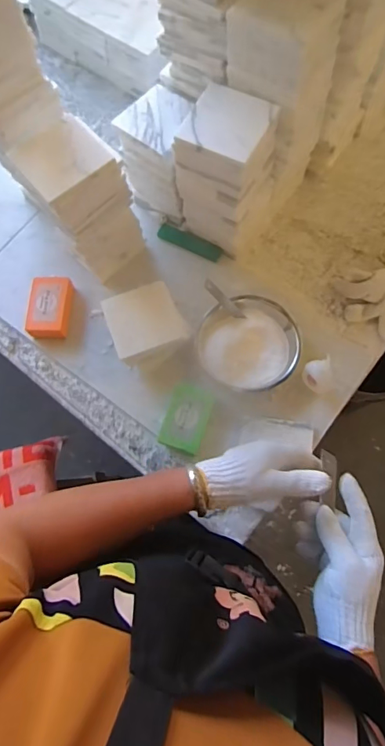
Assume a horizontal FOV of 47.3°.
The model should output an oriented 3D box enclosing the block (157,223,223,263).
[{"bbox_3d":[-0.005,-0.219,0.738,0.115,0.016,0.023,27,76,9],"label":"block"}]

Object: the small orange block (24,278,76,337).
[{"bbox_3d":[-0.224,-0.103,0.690,0.062,0.025,0.097,5,74,2],"label":"small orange block"}]

